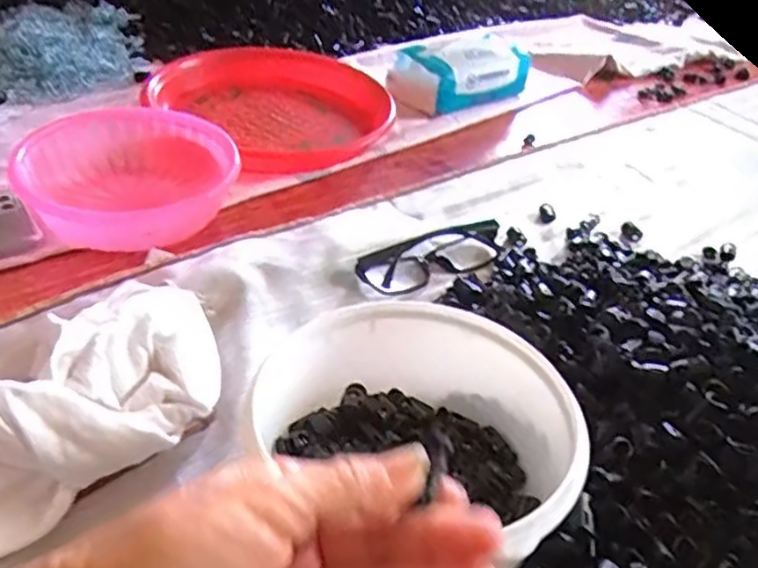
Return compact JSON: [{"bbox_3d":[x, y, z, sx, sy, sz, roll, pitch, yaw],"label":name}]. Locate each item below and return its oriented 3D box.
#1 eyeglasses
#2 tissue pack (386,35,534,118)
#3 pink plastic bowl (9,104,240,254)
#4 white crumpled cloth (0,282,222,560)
[{"bbox_3d":[0.050,-0.027,0.544,0.145,0.023,0.042,-18,45,-30],"label":"eyeglasses"},{"bbox_3d":[0.098,-0.247,0.810,0.179,0.060,0.082,-12,42,-24],"label":"tissue pack"},{"bbox_3d":[-0.211,-0.089,0.583,0.164,0.074,0.183,-21,46,-32],"label":"pink plastic bowl"},{"bbox_3d":[-0.181,0.070,0.348,0.212,0.052,0.114,-13,42,-25],"label":"white crumpled cloth"}]

